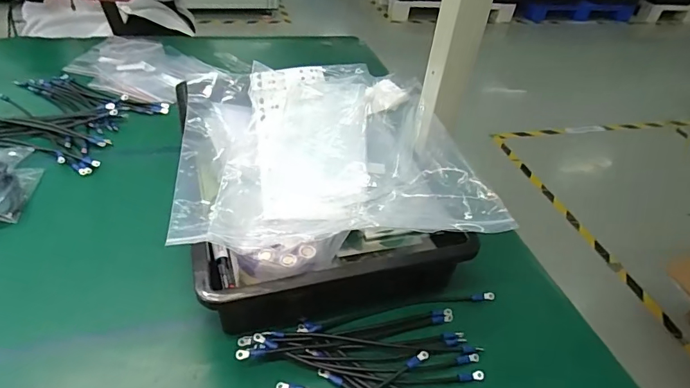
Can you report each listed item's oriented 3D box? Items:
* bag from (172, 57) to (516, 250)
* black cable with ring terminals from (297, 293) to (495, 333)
[{"bbox_3d":[-0.040,-0.076,0.598,0.329,0.076,0.416,-3,41,-13],"label":"bag"},{"bbox_3d":[0.060,0.122,0.494,0.222,0.011,0.013,-5,41,-15],"label":"black cable with ring terminals"}]

